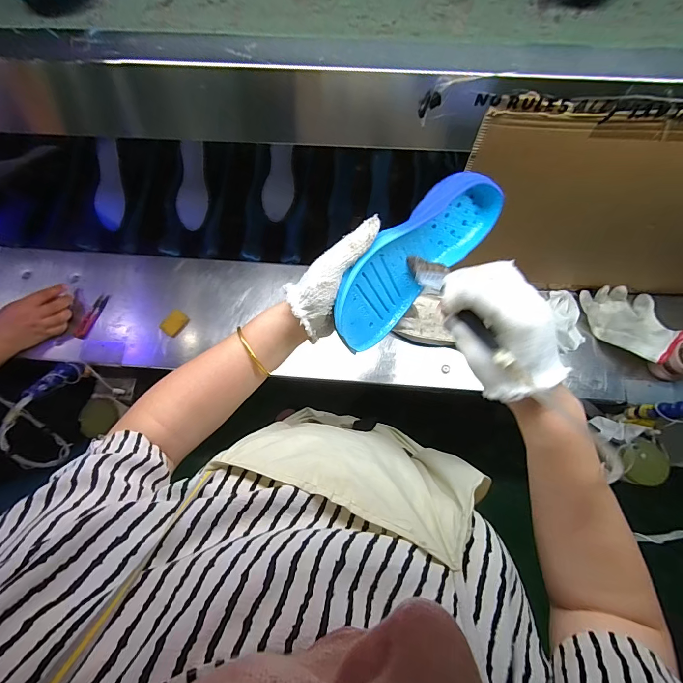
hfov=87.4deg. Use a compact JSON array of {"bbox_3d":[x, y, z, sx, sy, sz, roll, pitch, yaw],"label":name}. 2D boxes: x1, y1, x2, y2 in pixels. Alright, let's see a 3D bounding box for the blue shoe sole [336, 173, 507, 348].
[{"bbox_3d":[0.075,-0.088,0.378,0.225,0.085,0.042,-45,35,-6],"label":"blue shoe sole"}]

